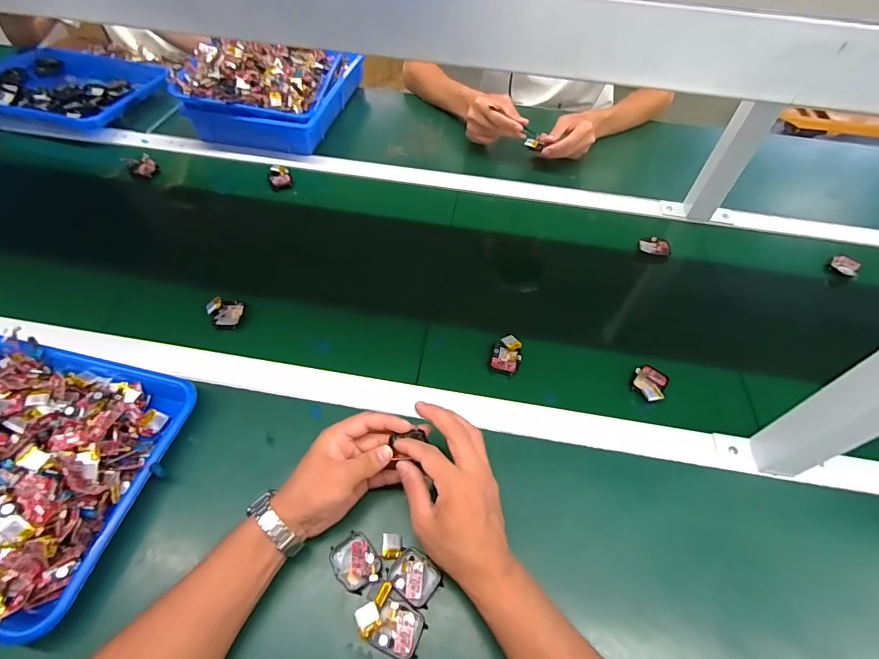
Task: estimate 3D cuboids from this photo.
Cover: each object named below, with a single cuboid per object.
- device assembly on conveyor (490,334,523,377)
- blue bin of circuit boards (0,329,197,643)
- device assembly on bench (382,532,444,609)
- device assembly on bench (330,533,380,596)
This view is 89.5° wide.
[{"bbox_3d":[0.086,0.031,0.565,0.036,0.015,0.052,20,55,11],"label":"device assembly on conveyor"},{"bbox_3d":[-0.456,0.120,0.437,0.336,0.069,0.253,12,54,6],"label":"blue bin of circuit boards"},{"bbox_3d":[-0.031,0.224,0.418,0.037,0.009,0.069,-37,63,-26],"label":"device assembly on bench"},{"bbox_3d":[-0.079,0.219,0.418,0.037,0.016,0.048,-31,61,-23],"label":"device assembly on bench"}]

